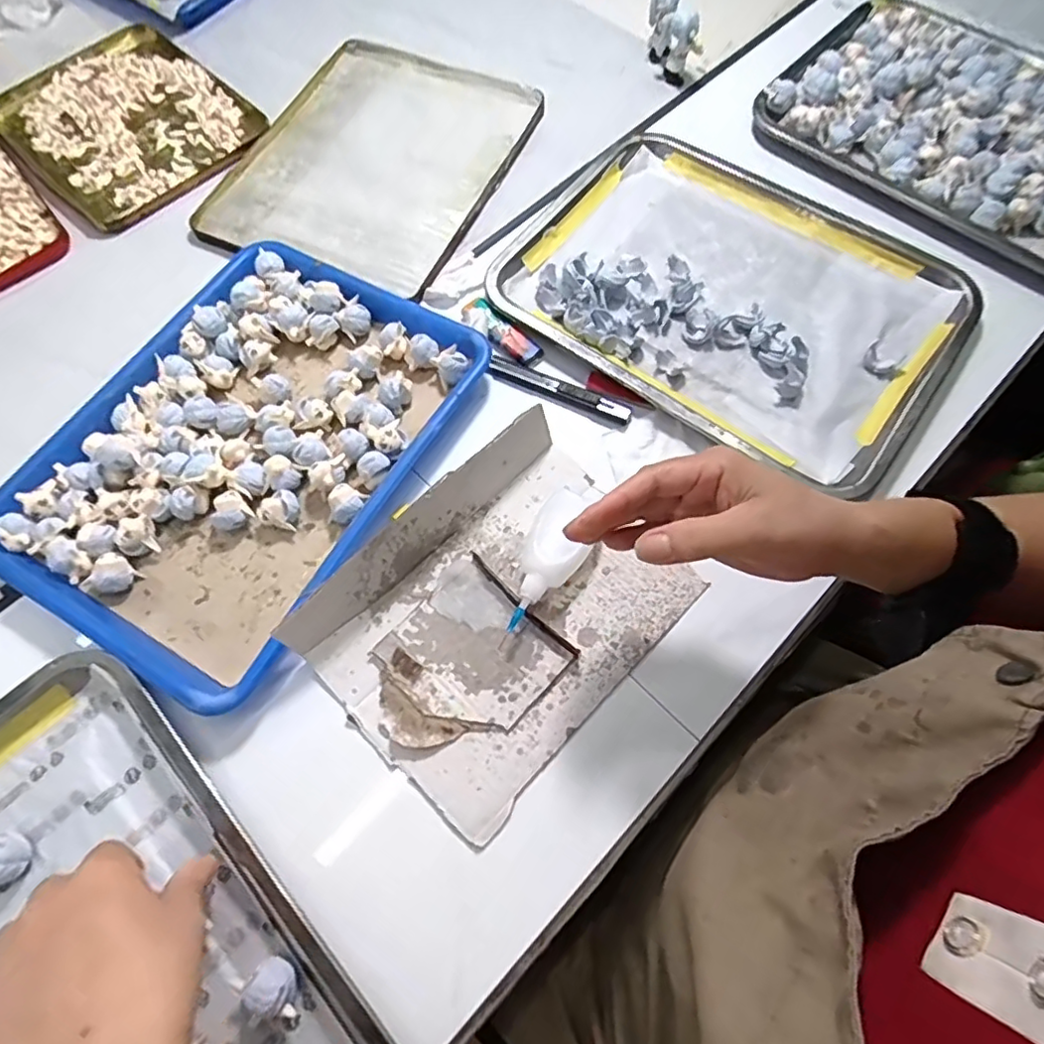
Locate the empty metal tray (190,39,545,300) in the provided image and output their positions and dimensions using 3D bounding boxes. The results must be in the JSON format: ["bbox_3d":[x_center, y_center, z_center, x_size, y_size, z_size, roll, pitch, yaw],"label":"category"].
[{"bbox_3d":[-0.140,-0.359,0.591,0.249,0.022,0.291,22,70,8],"label":"empty metal tray"}]

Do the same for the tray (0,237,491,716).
[{"bbox_3d":[-0.204,-0.060,0.457,0.241,0.028,0.331,28,71,10],"label":"tray"}]

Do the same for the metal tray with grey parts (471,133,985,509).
[{"bbox_3d":[0.166,-0.188,0.507,0.354,0.024,0.230,36,80,16],"label":"metal tray with grey parts"}]

